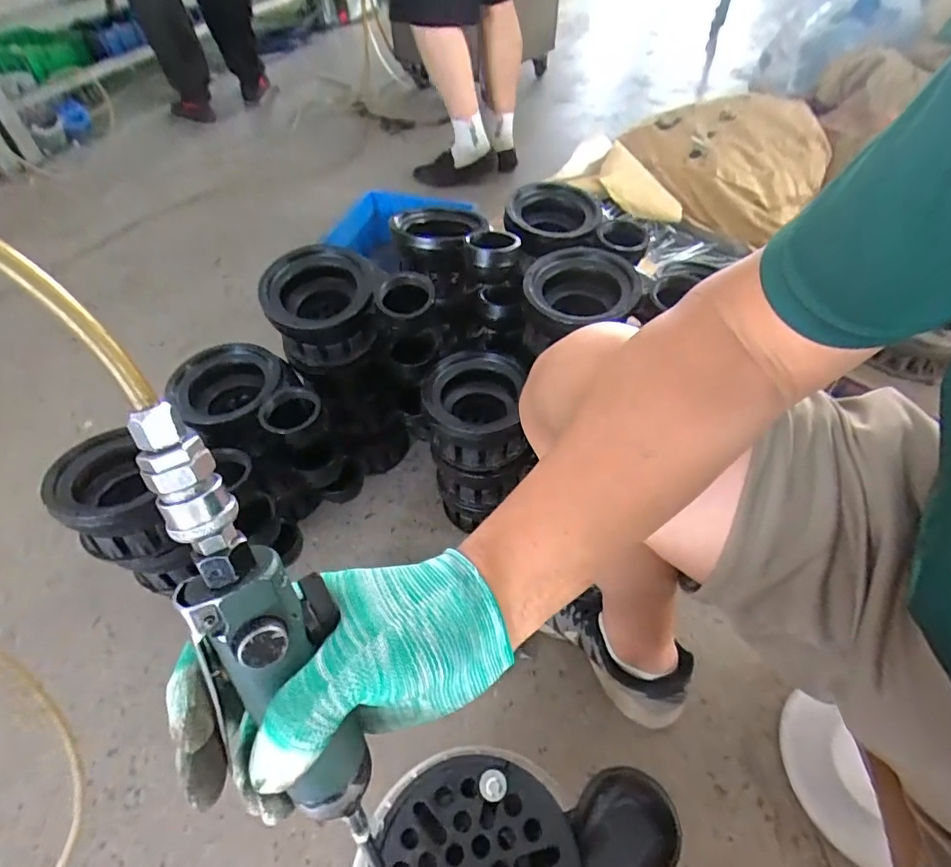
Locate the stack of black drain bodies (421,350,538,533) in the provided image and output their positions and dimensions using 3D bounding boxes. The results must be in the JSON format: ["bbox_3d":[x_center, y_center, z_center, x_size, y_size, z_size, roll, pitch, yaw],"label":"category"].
[{"bbox_3d":[0.005,0.019,0.742,0.138,0.236,0.139,-8,51,-6],"label":"stack of black drain bodies"}]

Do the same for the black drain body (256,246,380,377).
[{"bbox_3d":[-0.201,-0.164,0.694,0.140,0.109,0.125,-4,51,-2],"label":"black drain body"}]

